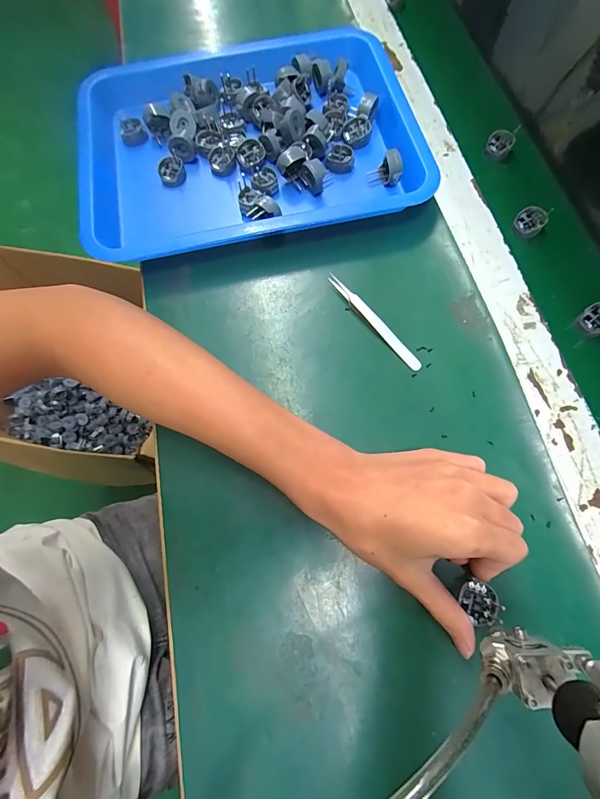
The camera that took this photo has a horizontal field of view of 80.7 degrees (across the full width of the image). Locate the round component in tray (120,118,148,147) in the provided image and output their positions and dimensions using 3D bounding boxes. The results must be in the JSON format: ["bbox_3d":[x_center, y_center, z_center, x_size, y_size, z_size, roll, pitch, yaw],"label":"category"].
[{"bbox_3d":[-0.182,-0.290,0.384,0.025,0.019,0.023,-1,71,2],"label":"round component in tray"}]

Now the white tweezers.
[{"bbox_3d":[0.064,-0.070,0.308,0.011,0.011,0.115,-36,73,-10],"label":"white tweezers"}]

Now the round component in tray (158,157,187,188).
[{"bbox_3d":[-0.132,-0.234,0.362,0.026,0.010,0.028,-7,104,8],"label":"round component in tray"}]

